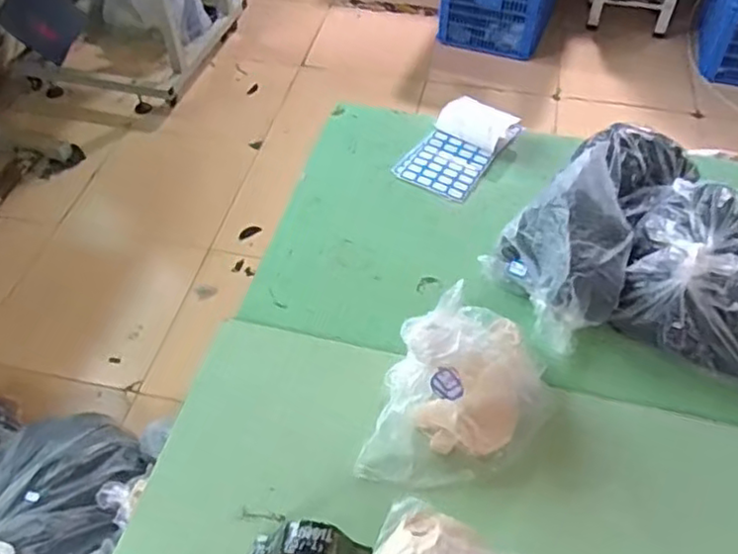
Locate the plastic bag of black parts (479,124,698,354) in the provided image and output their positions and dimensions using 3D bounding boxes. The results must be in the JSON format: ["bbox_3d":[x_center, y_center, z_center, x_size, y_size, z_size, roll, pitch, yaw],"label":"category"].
[{"bbox_3d":[0.331,-0.079,0.941,0.343,0.146,0.198,-34,61,-26],"label":"plastic bag of black parts"}]

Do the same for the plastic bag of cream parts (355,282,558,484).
[{"bbox_3d":[0.102,0.129,0.766,0.258,0.131,0.164,-27,58,-22],"label":"plastic bag of cream parts"}]

